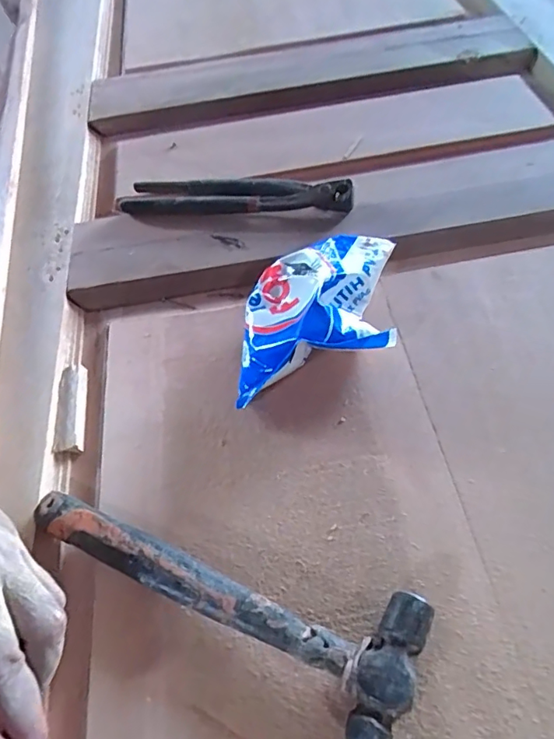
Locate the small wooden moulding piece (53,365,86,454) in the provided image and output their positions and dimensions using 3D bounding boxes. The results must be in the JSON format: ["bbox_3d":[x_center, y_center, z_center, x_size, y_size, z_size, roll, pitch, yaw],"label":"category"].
[{"bbox_3d":[-0.155,0.026,0.400,0.019,0.006,0.076,-10,55,-2],"label":"small wooden moulding piece"}]

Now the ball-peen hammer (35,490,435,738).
[{"bbox_3d":[-0.038,0.123,0.310,0.236,0.028,0.072,20,59,18],"label":"ball-peen hammer"}]

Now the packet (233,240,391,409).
[{"bbox_3d":[0.031,-0.046,0.408,0.110,0.046,0.141,0,55,6],"label":"packet"}]

